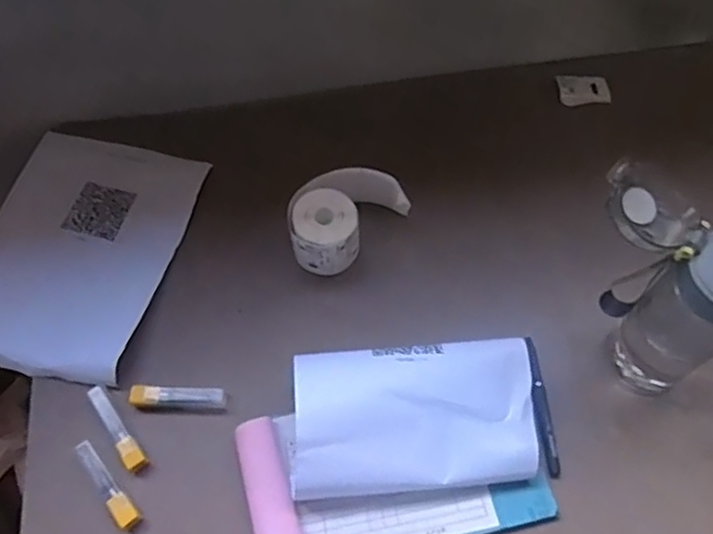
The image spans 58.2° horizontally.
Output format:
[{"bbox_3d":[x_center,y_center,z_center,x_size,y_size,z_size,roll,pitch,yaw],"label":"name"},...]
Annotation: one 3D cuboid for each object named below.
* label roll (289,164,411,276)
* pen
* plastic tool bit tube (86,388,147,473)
[{"bbox_3d":[-0.014,-0.056,0.669,0.124,0.067,0.074,-36,67,-16],"label":"label roll"},{"bbox_3d":[0.174,0.130,0.603,0.014,0.014,0.130,-3,63,0],"label":"pen"},{"bbox_3d":[-0.222,0.150,0.590,0.017,0.019,0.085,-35,67,-15],"label":"plastic tool bit tube"}]

